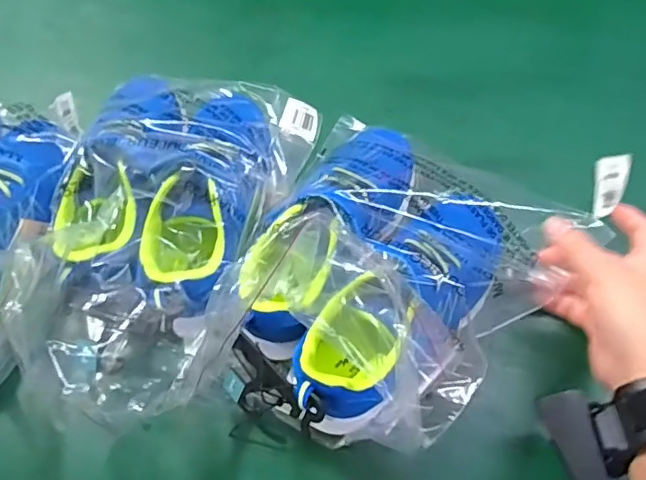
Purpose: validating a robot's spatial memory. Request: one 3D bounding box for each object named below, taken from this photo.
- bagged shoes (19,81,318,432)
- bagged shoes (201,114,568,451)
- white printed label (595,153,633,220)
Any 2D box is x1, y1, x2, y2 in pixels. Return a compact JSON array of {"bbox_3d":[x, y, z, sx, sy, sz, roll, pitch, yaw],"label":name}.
[{"bbox_3d":[-0.131,-0.016,0.451,0.179,0.099,0.297,16,64,10],"label":"bagged shoes"},{"bbox_3d":[0.047,0.043,0.413,0.200,0.083,0.209,23,66,13],"label":"bagged shoes"},{"bbox_3d":[0.244,-0.045,0.478,0.006,0.028,0.054,5,92,-39],"label":"white printed label"}]

